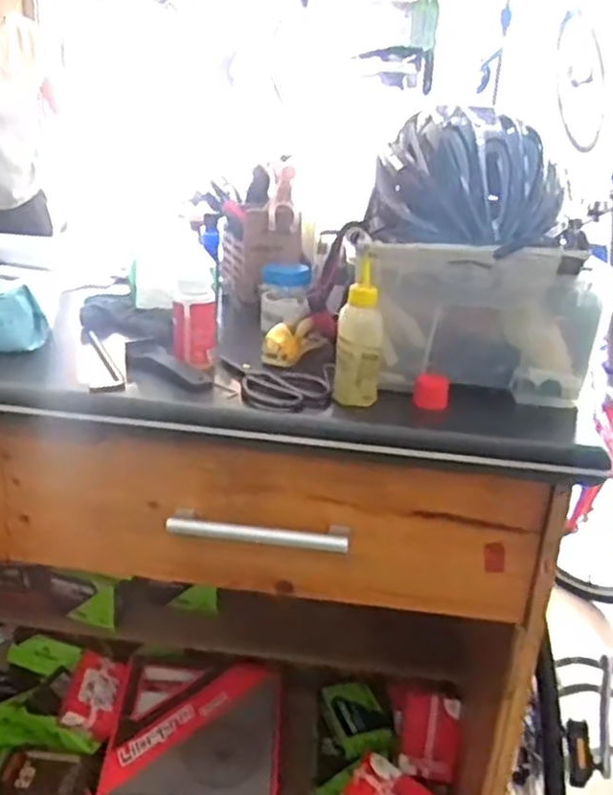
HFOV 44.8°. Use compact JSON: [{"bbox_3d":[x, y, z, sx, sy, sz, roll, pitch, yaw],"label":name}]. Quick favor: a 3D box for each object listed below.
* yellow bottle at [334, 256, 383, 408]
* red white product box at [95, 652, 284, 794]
[{"bbox_3d":[0.050,-0.059,0.704,0.042,0.131,0.033,8,21,10],"label":"yellow bottle"},{"bbox_3d":[-0.161,0.504,1.106,0.254,0.048,0.255,5,39,-2],"label":"red white product box"}]

